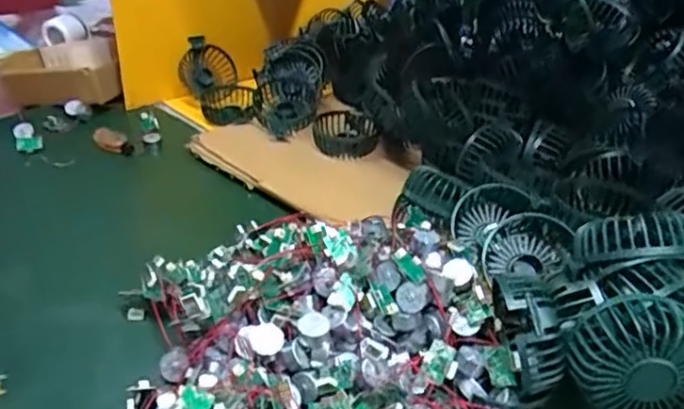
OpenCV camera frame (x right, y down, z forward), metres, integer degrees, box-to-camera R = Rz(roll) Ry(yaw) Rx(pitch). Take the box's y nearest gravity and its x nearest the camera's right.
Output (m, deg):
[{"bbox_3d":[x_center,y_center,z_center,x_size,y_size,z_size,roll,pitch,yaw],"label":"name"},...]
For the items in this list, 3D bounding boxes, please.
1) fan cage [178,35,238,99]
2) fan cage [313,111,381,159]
[{"bbox_3d":[-0.207,-0.210,0.931,0.080,0.085,0.045,-2,32,-7],"label":"fan cage"},{"bbox_3d":[0.004,-0.094,0.802,0.081,0.035,0.072,-3,32,-8],"label":"fan cage"}]

